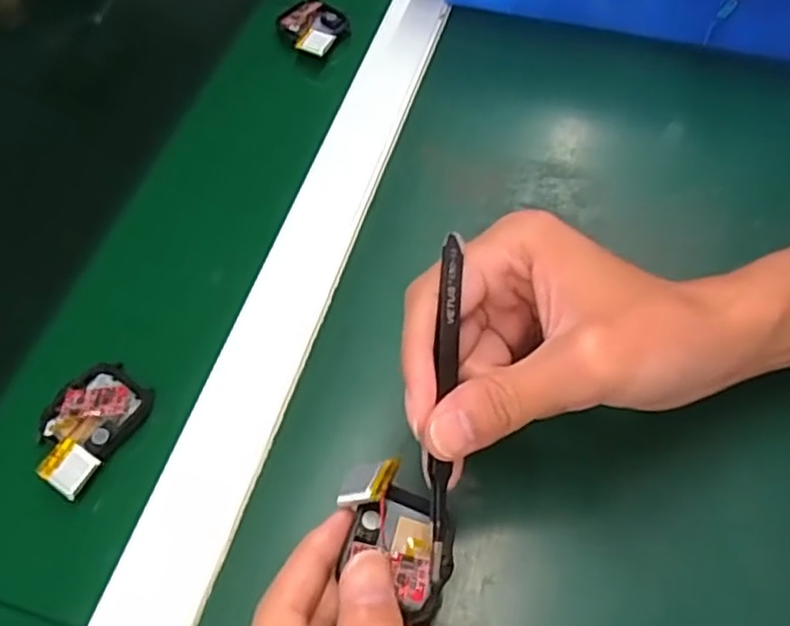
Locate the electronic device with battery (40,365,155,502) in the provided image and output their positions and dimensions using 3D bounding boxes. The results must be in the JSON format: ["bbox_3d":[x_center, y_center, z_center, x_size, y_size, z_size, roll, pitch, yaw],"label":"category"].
[{"bbox_3d":[-0.141,0.049,0.316,0.039,0.010,0.059,21,53,12],"label":"electronic device with battery"}]

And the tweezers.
[{"bbox_3d":[0.016,0.030,0.242,0.008,0.006,0.117,3,80,4],"label":"tweezers"}]

